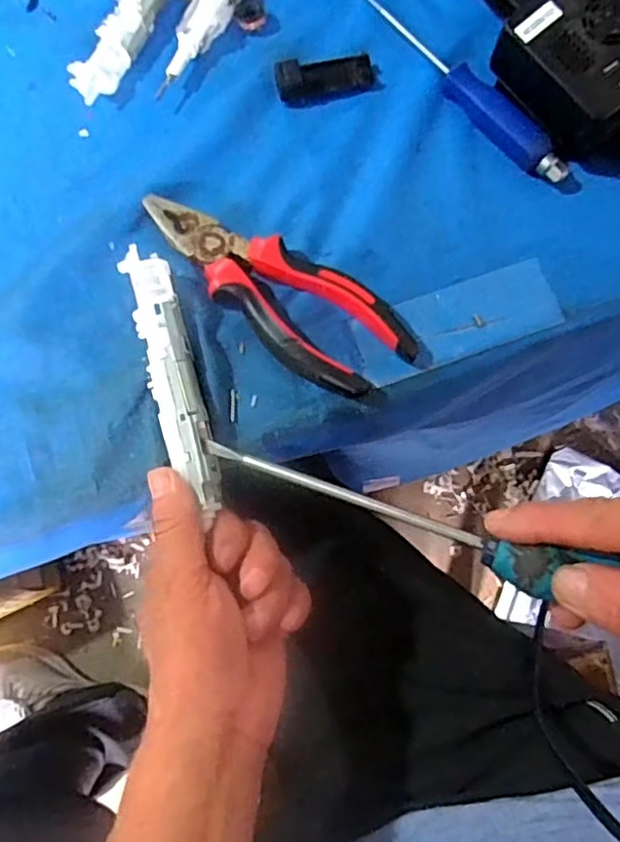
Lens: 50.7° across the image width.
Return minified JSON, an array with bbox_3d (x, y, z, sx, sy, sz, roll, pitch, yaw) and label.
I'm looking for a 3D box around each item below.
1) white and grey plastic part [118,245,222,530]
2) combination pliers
[{"bbox_3d":[-0.070,-0.024,0.333,0.024,0.012,0.134,-16,81,-4],"label":"white and grey plastic part"},{"bbox_3d":[-0.020,-0.072,0.353,0.157,0.018,0.055,37,79,9],"label":"combination pliers"}]

